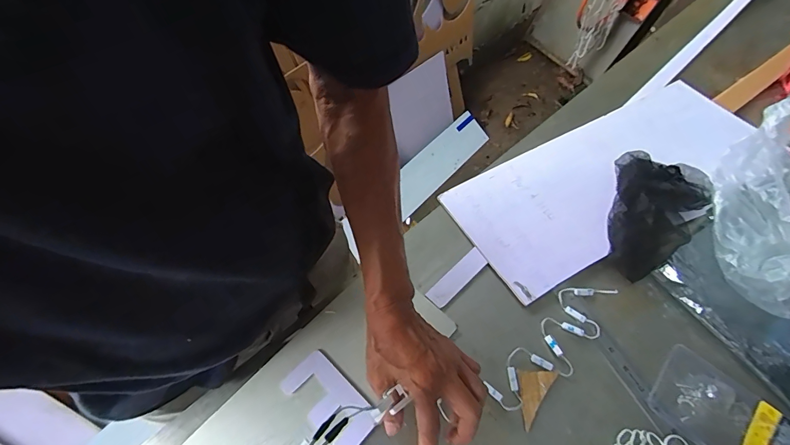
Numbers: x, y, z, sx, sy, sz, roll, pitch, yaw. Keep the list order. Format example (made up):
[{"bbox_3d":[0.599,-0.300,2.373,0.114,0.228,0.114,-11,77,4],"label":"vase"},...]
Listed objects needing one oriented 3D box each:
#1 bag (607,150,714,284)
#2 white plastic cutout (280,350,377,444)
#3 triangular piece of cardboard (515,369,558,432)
[{"bbox_3d":[0.370,-0.024,0.580,0.138,0.057,0.209,39,65,19],"label":"bag"},{"bbox_3d":[-0.073,0.201,0.444,0.109,0.005,0.057,41,65,19],"label":"white plastic cutout"},{"bbox_3d":[0.169,0.203,0.457,0.048,0.004,0.062,2,59,-2],"label":"triangular piece of cardboard"}]

